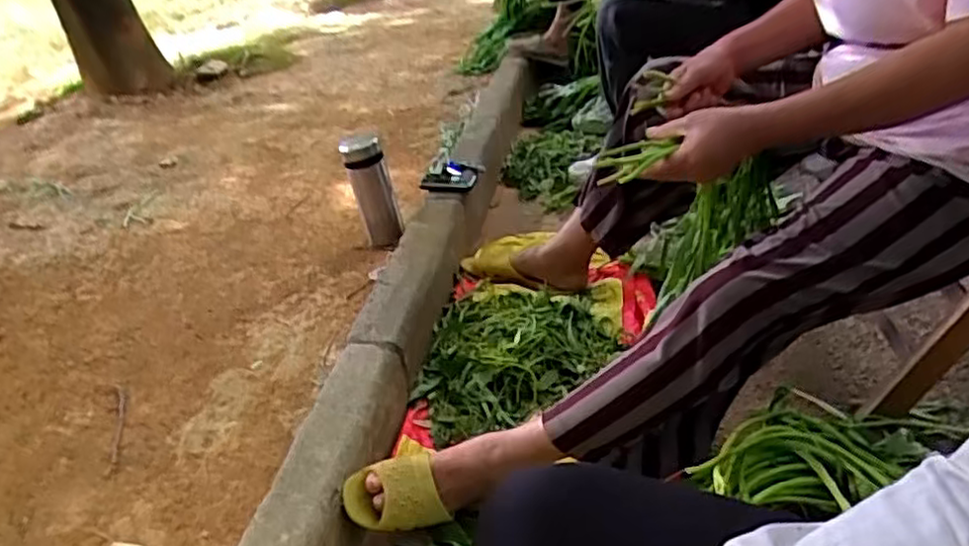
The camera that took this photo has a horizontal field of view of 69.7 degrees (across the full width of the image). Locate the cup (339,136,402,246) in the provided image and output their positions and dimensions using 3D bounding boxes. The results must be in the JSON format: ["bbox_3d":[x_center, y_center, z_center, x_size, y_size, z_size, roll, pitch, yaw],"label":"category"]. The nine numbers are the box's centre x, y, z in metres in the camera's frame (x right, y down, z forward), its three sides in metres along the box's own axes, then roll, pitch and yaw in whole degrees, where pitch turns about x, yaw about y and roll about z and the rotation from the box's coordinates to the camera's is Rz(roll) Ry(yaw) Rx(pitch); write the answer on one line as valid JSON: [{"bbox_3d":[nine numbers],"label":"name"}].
[{"bbox_3d":[-0.245,-0.176,1.523,0.099,0.240,0.085,-13,31,-7],"label":"cup"}]

